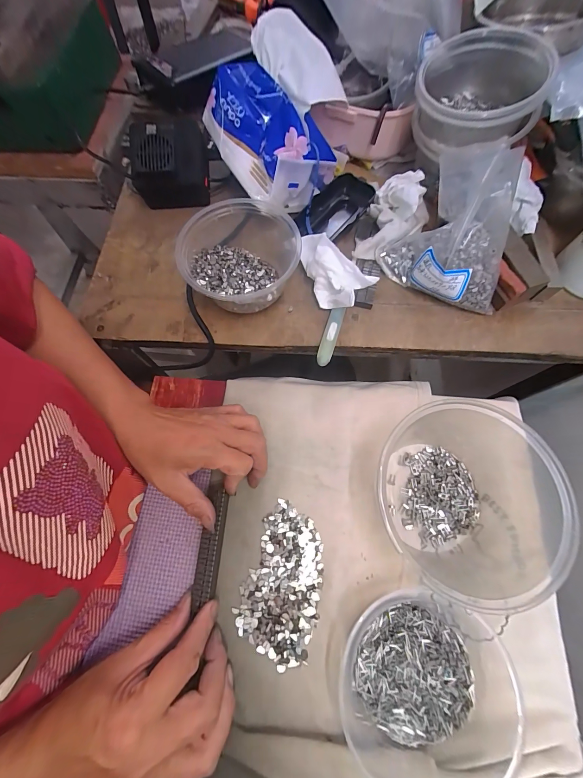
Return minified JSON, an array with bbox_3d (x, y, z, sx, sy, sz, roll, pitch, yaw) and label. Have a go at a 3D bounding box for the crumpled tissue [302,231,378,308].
[{"bbox_3d":[0.037,-0.117,0.310,0.081,0.044,0.049,34,78,11],"label":"crumpled tissue"}]

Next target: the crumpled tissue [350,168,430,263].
[{"bbox_3d":[0.111,-0.182,0.323,0.061,0.046,0.100,22,76,8],"label":"crumpled tissue"}]

